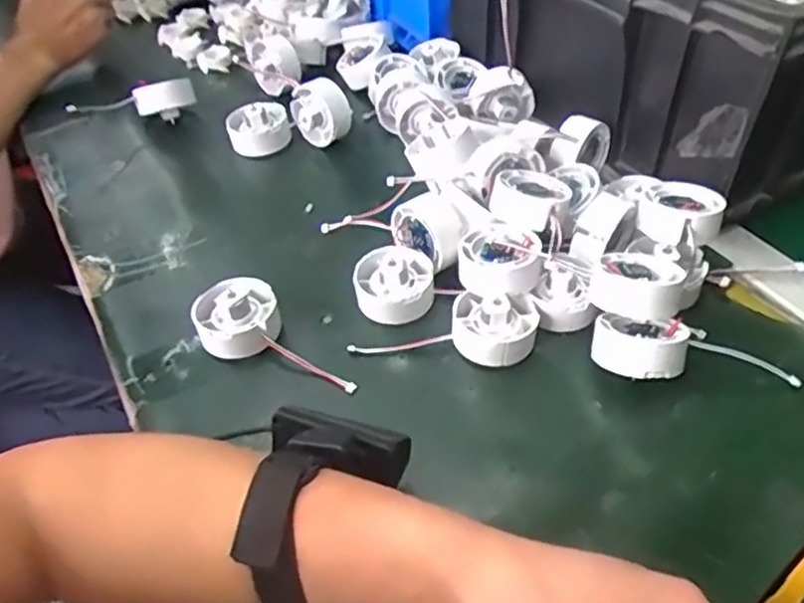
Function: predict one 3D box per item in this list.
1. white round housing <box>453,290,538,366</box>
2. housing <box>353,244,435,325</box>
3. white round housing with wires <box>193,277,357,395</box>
[{"bbox_3d":[0.061,0.016,0.447,0.055,0.032,0.048,4,47,7],"label":"white round housing"},{"bbox_3d":[-0.005,-0.018,0.482,0.055,0.032,0.060,-2,46,2],"label":"housing"},{"bbox_3d":[-0.090,0.027,0.445,0.055,0.032,0.117,-34,54,-26],"label":"white round housing with wires"}]

